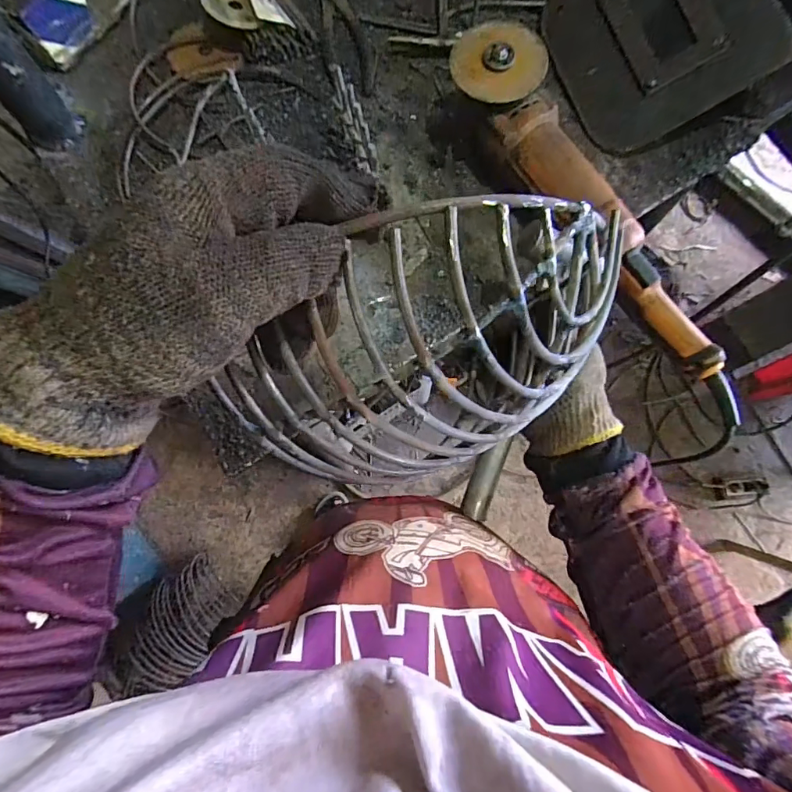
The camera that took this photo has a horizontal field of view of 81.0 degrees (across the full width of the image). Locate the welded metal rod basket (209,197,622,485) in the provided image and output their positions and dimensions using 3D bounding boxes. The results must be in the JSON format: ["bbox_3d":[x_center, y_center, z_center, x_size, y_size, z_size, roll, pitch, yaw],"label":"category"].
[{"bbox_3d":[0.018,-0.013,0.239,0.199,0.113,0.092,-26,80,-5],"label":"welded metal rod basket"}]

